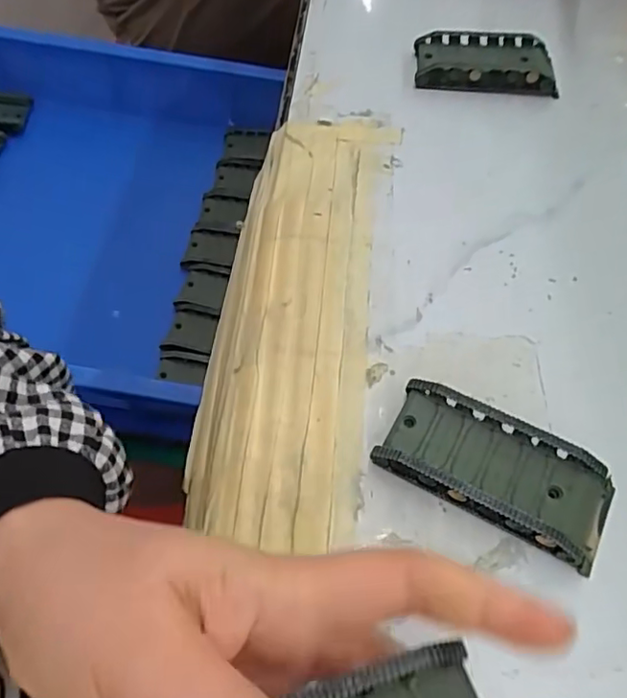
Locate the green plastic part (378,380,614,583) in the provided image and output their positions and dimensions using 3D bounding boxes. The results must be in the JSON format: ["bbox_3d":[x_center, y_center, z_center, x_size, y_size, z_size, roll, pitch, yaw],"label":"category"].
[{"bbox_3d":[0.079,0.052,0.250,0.095,0.019,0.047,25,61,14],"label":"green plastic part"}]

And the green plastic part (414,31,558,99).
[{"bbox_3d":[0.118,-0.197,0.404,0.093,0.022,0.044,6,59,3],"label":"green plastic part"}]

